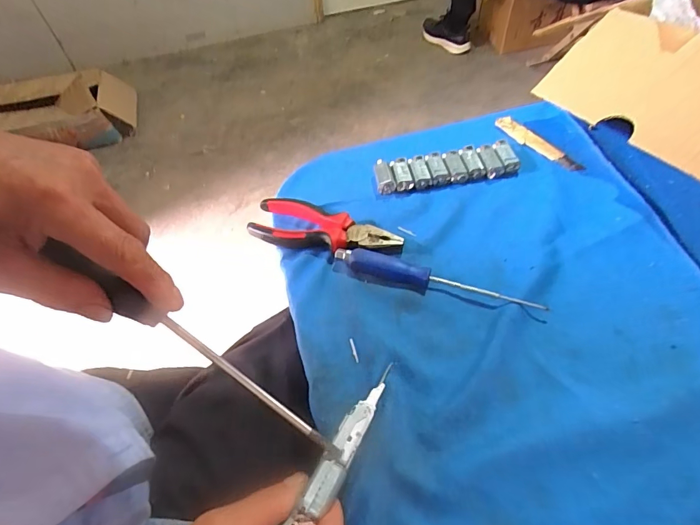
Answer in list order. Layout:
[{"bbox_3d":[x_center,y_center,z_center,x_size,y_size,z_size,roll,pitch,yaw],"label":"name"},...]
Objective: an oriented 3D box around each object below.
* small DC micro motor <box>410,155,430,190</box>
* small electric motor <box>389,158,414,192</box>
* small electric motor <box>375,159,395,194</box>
[{"bbox_3d":[0.079,-0.103,0.472,0.018,0.011,0.049,-4,52,1],"label":"small DC micro motor"},{"bbox_3d":[0.058,-0.100,0.471,0.020,0.014,0.045,-6,52,0],"label":"small electric motor"},{"bbox_3d":[0.038,-0.096,0.469,0.019,0.015,0.045,-7,52,-1],"label":"small electric motor"}]

